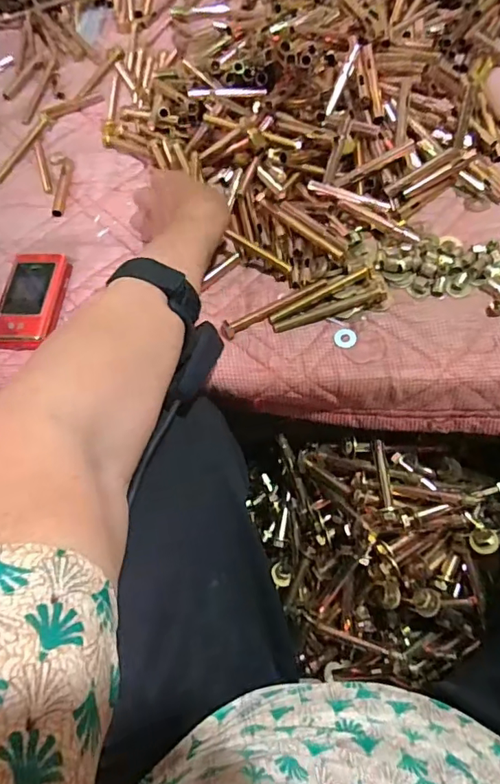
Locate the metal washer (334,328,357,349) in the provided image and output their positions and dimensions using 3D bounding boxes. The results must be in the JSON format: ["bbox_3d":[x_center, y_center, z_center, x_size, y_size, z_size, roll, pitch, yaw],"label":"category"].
[{"bbox_3d":[0.088,-0.049,0.458,0.020,0.004,0.020,-1,64,3],"label":"metal washer"}]

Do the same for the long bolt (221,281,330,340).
[{"bbox_3d":[0.023,-0.079,0.469,0.107,0.014,0.014,-25,66,-9],"label":"long bolt"}]

